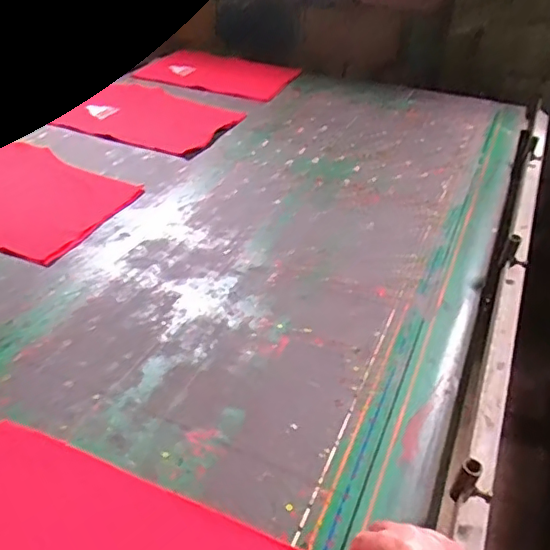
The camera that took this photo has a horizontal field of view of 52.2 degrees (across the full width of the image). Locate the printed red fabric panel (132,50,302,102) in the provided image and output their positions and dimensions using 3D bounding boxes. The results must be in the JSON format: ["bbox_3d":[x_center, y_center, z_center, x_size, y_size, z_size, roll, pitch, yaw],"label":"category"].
[{"bbox_3d":[-0.183,-0.648,1.777,0.467,0.025,0.275,20,40,20],"label":"printed red fabric panel"}]

